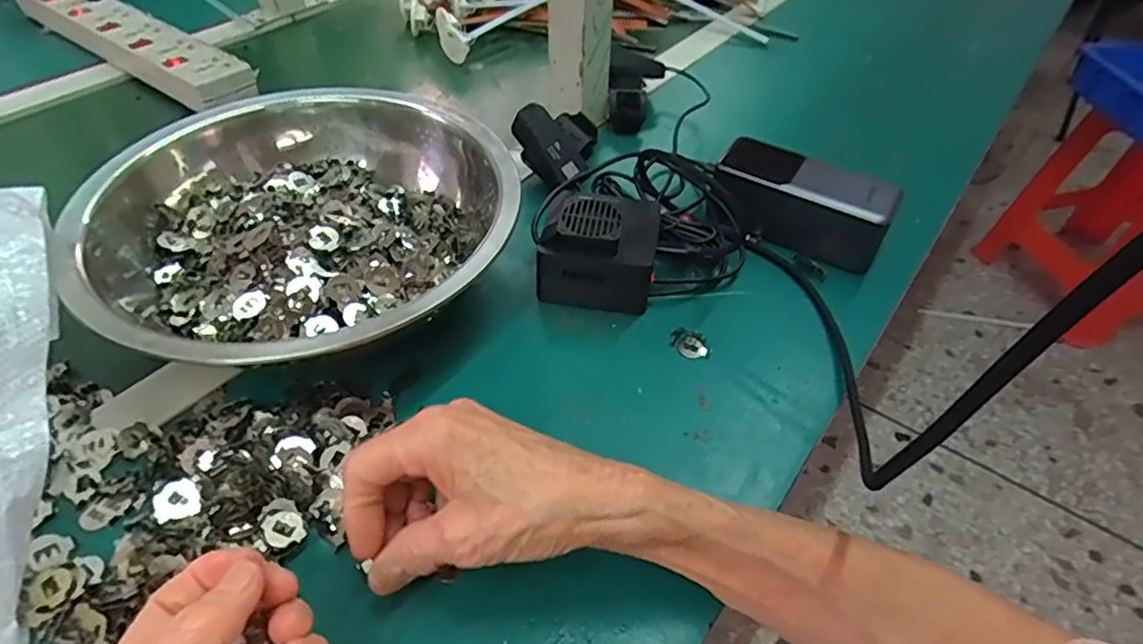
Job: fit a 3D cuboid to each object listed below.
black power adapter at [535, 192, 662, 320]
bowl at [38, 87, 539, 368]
[{"bbox_3d":[0.021,-0.052,0.425,0.073,0.060,0.068,9,47,7],"label":"black power adapter"},{"bbox_3d":[-0.166,-0.063,0.411,0.246,0.074,0.246,1,46,-1],"label":"bowl"}]

